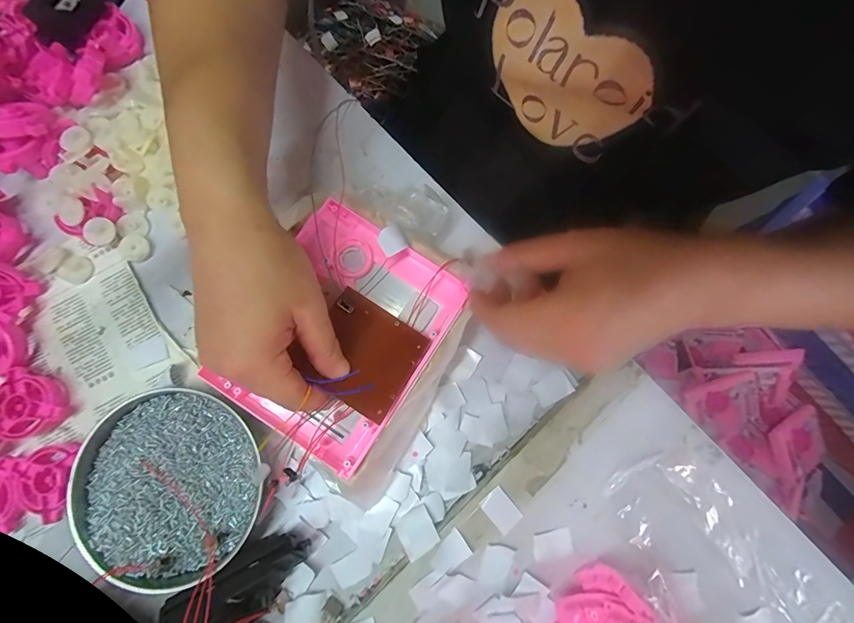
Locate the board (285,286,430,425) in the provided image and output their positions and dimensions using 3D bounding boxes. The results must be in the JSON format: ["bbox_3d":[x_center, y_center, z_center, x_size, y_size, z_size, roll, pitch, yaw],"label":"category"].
[{"bbox_3d":[-0.045,0.028,0.264,0.073,0.005,0.070,34,64,-3],"label":"board"}]

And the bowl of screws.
[{"bbox_3d":[-0.189,0.128,0.279,0.122,0.019,0.132,0,80,-1],"label":"bowl of screws"}]

